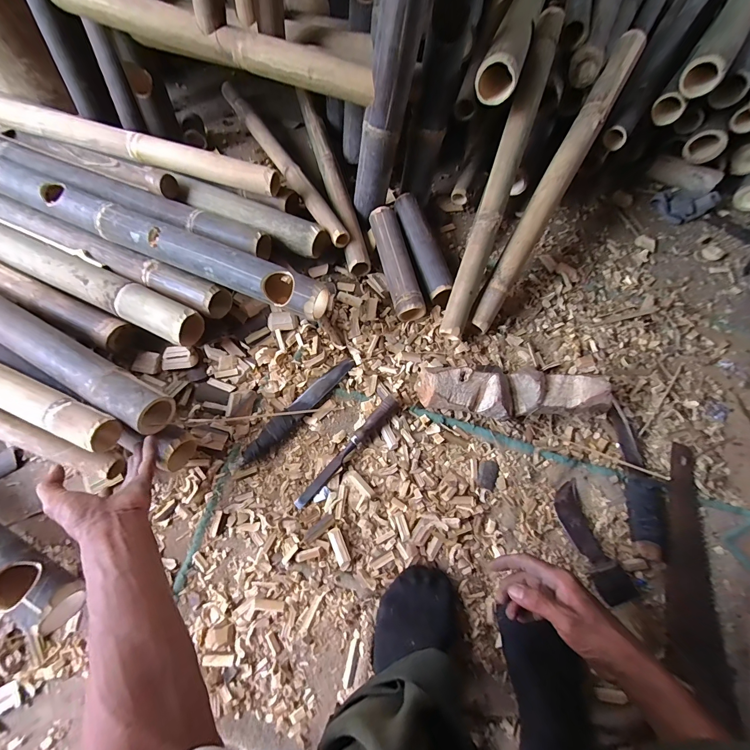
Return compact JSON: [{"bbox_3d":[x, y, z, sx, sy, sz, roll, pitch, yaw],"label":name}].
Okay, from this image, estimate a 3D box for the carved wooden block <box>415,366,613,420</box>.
[{"bbox_3d":[0.250,0.029,0.623,0.334,0.058,0.106,3,68,-2],"label":"carved wooden block"}]

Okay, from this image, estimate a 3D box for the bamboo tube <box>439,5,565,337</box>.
[{"bbox_3d":[0.248,-0.385,0.656,0.053,0.042,0.642,18,92,5],"label":"bamboo tube"}]

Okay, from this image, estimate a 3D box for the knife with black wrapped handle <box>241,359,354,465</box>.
[{"bbox_3d":[-0.135,0.057,0.618,0.039,0.018,0.253,42,73,14],"label":"knife with black wrapped handle"}]

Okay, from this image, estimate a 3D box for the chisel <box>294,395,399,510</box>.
[{"bbox_3d":[-0.046,0.129,0.585,0.023,0.028,0.239,41,73,13],"label":"chisel"}]

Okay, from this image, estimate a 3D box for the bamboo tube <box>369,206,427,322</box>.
[{"bbox_3d":[0.045,-0.236,0.721,0.059,0.055,0.265,-12,69,-7],"label":"bamboo tube"}]

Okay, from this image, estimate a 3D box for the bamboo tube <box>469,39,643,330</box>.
[{"bbox_3d":[0.360,-0.380,0.678,0.057,0.042,0.648,29,90,9],"label":"bamboo tube"}]

